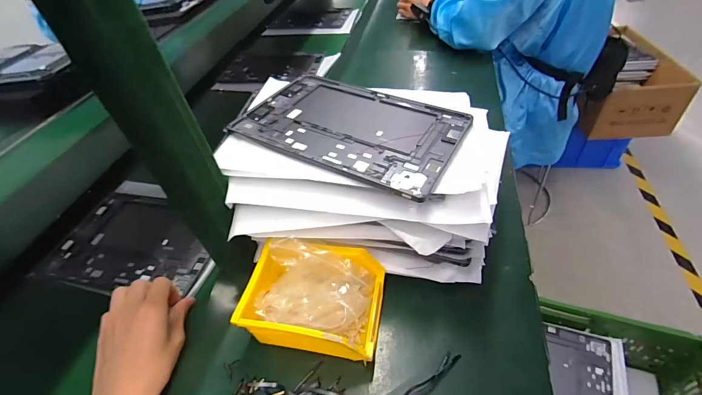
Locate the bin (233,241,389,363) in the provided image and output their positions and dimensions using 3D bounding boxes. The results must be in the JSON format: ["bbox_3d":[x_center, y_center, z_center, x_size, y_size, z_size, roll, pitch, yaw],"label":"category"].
[{"bbox_3d":[-0.038,0.114,0.373,0.135,0.082,0.106,6,48,12],"label":"bin"}]

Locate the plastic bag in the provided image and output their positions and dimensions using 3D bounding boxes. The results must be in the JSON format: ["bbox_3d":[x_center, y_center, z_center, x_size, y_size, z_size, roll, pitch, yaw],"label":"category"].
[{"bbox_3d":[-0.036,0.107,0.380,0.112,0.083,0.073,8,49,13],"label":"plastic bag"}]

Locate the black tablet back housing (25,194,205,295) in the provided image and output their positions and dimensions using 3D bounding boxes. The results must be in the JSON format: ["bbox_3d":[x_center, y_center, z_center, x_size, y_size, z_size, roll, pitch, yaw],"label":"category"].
[{"bbox_3d":[-0.317,0.067,0.518,0.244,0.009,0.164,7,48,12],"label":"black tablet back housing"}]

